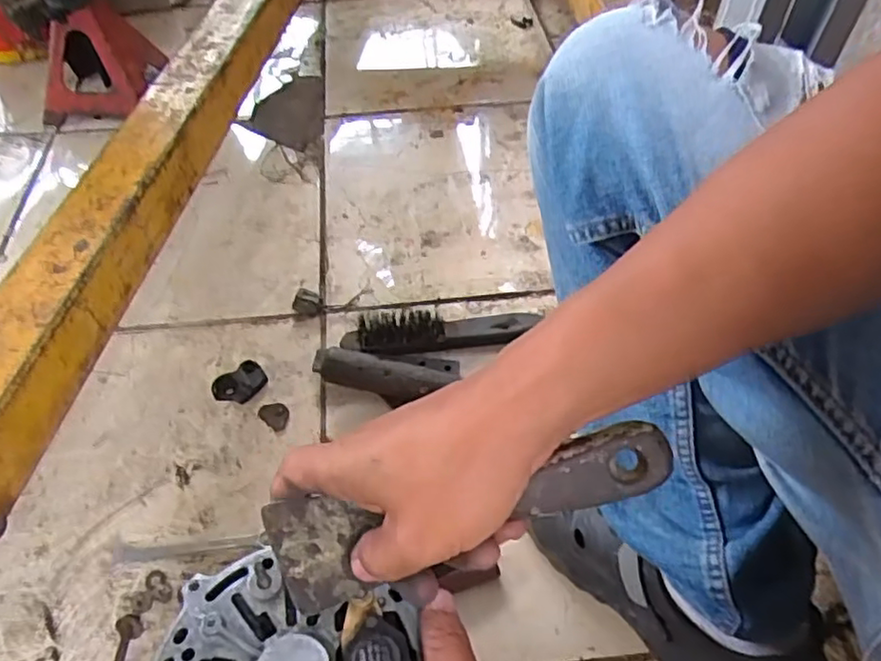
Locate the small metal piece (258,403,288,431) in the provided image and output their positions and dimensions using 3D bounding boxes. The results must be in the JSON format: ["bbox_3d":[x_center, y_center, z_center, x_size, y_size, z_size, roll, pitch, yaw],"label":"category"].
[{"bbox_3d":[-0.173,0.089,0.668,0.035,0.005,0.027,36,59,25],"label":"small metal piece"}]

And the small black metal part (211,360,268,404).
[{"bbox_3d":[-0.217,0.056,0.684,0.056,0.011,0.041,-29,57,-22],"label":"small black metal part"}]

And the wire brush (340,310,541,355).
[{"bbox_3d":[0.006,0.000,0.717,0.232,0.039,0.050,-2,51,-3],"label":"wire brush"}]

